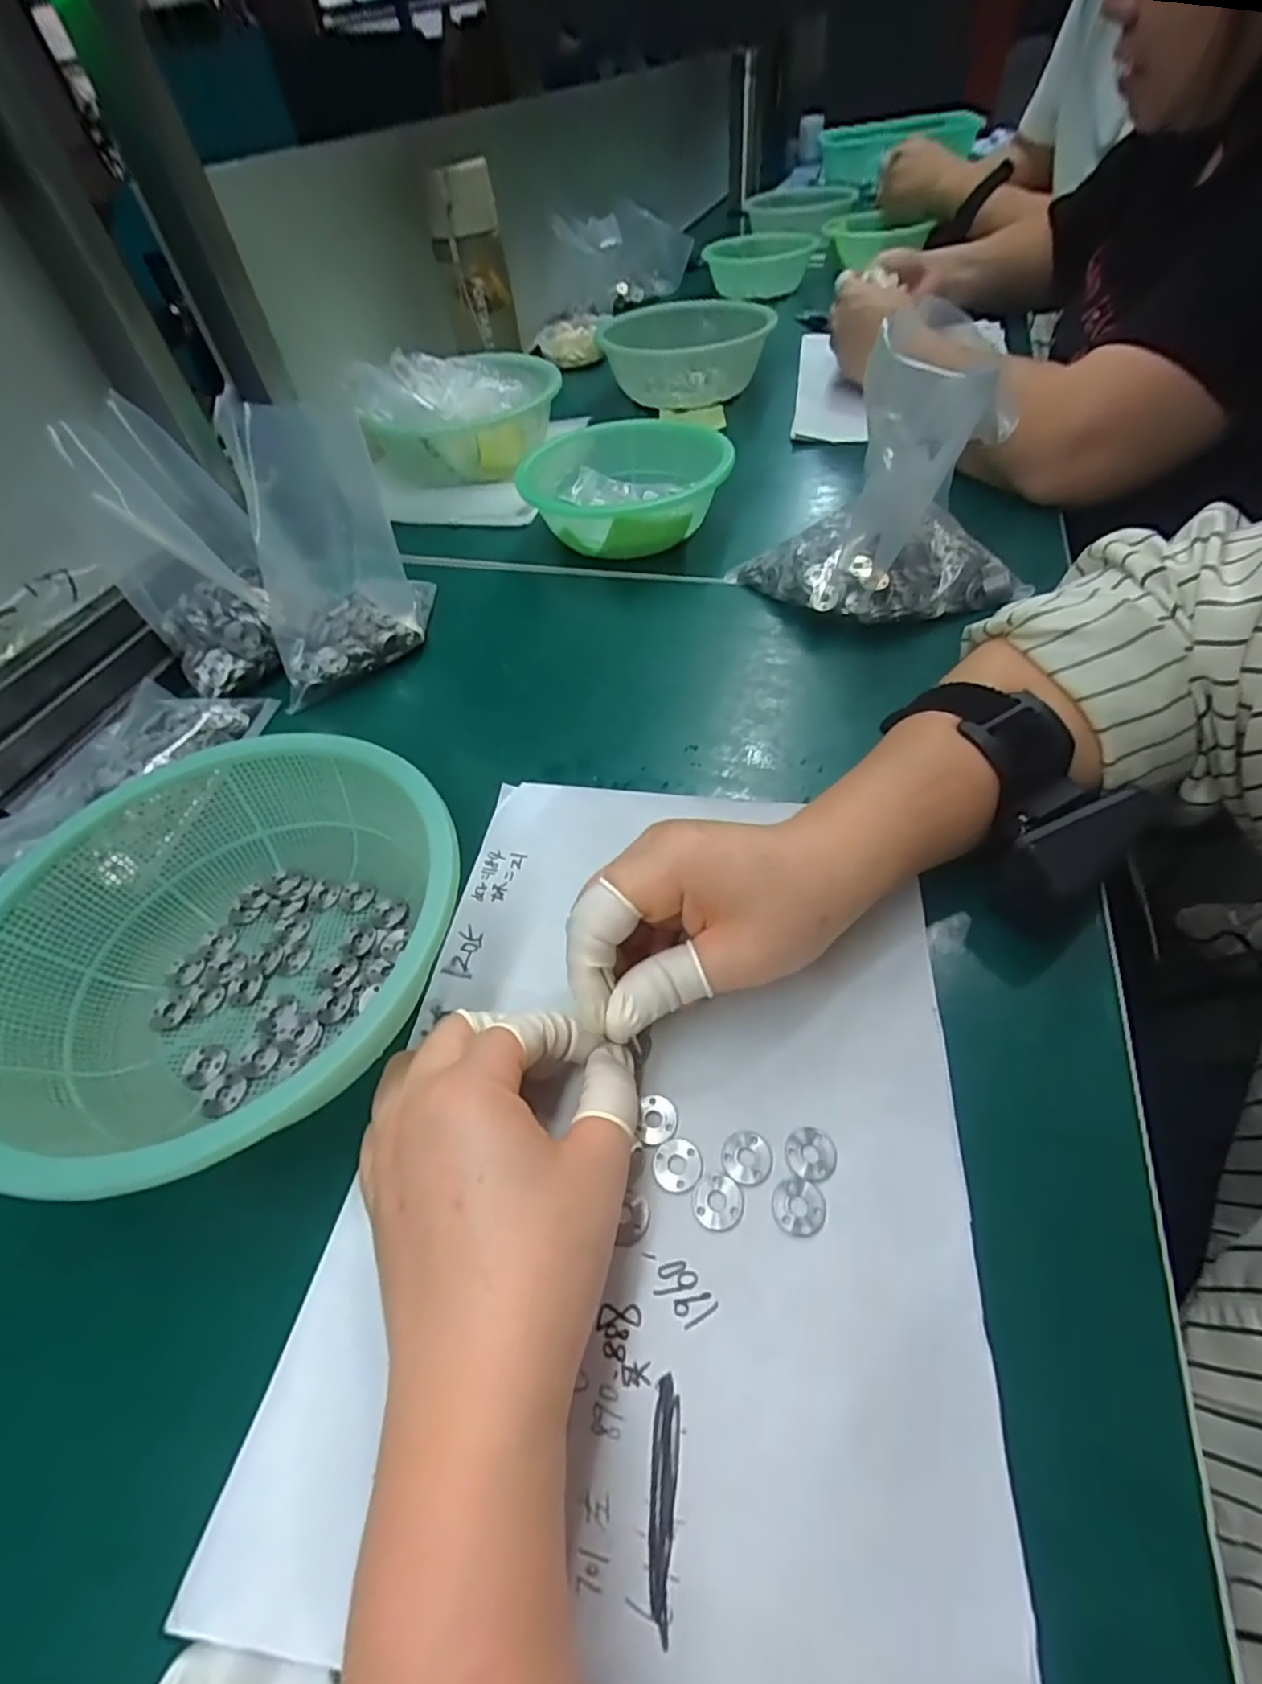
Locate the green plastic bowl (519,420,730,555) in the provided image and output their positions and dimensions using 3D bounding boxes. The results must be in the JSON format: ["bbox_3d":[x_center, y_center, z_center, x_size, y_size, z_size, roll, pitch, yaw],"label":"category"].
[{"bbox_3d":[-0.002,-0.272,0.502,0.150,0.055,0.154,-3,51,3],"label":"green plastic bowl"}]

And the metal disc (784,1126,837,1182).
[{"bbox_3d":[0.062,0.107,0.220,0.016,0.004,0.017,-3,51,3],"label":"metal disc"}]

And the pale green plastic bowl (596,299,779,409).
[{"bbox_3d":[0.060,-0.540,0.702,0.179,0.062,0.202,-4,51,5],"label":"pale green plastic bowl"}]

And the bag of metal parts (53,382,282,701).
[{"bbox_3d":[-0.285,-0.176,0.398,0.082,0.163,0.076,-16,23,-8],"label":"bag of metal parts"}]

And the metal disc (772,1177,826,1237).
[{"bbox_3d":[0.055,0.119,0.209,0.017,0.004,0.017,9,52,13],"label":"metal disc"}]

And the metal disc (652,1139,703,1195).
[{"bbox_3d":[0.016,0.112,0.221,0.017,0.004,0.017,-3,51,3],"label":"metal disc"}]

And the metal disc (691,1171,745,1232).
[{"bbox_3d":[0.029,0.119,0.212,0.016,0.004,0.017,-3,51,3],"label":"metal disc"}]

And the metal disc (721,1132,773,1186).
[{"bbox_3d":[0.040,0.108,0.220,0.017,0.004,0.017,-3,51,3],"label":"metal disc"}]

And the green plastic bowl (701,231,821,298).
[{"bbox_3d":[0.185,-0.835,0.926,0.161,0.068,0.120,4,51,9],"label":"green plastic bowl"}]

